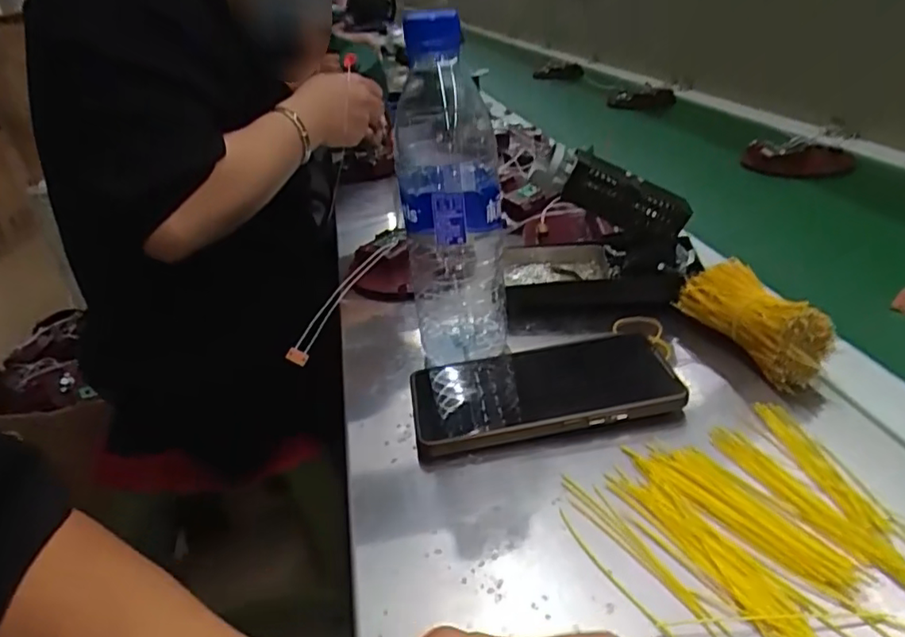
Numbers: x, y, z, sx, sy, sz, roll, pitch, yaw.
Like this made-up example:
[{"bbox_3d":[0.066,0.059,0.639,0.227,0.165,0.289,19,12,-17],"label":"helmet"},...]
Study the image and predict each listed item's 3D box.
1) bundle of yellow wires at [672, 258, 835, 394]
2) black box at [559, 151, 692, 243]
[{"bbox_3d":[0.195,0.000,0.392,0.038,0.046,0.104,-15,32,-13],"label":"bundle of yellow wires"},{"bbox_3d":[0.127,-0.086,0.440,0.094,0.037,0.029,21,29,-14],"label":"black box"}]

